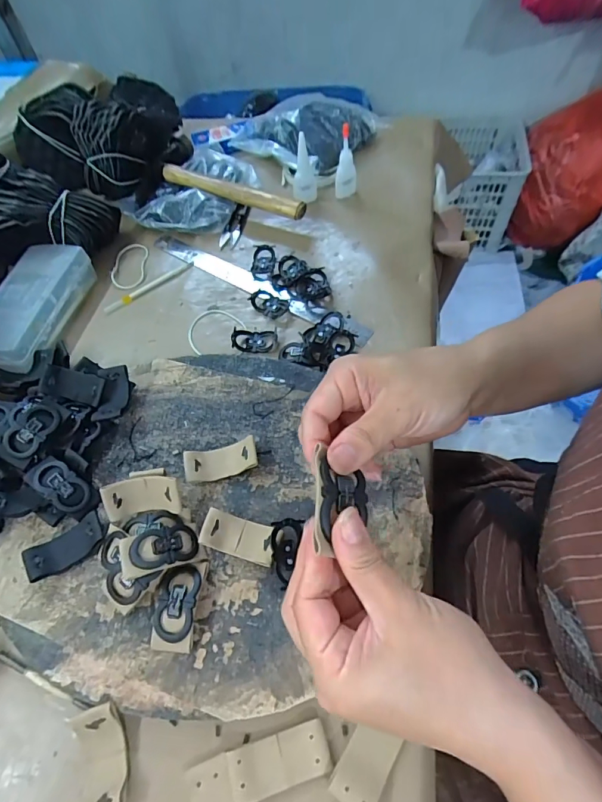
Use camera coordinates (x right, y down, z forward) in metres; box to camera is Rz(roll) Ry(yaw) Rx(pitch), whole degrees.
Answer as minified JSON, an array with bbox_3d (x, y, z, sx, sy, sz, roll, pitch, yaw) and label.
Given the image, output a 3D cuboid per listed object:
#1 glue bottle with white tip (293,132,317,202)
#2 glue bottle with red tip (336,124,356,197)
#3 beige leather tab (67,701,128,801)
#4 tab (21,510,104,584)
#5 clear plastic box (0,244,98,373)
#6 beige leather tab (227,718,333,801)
[{"bbox_3d":[0.004,-0.299,0.546,0.030,0.087,0.033,0,58,4],"label":"glue bottle with white tip"},{"bbox_3d":[0.059,-0.307,0.544,0.026,0.088,0.020,4,58,6],"label":"glue bottle with red tip"},{"bbox_3d":[-0.122,0.221,0.260,0.028,0.015,0.054,-21,59,-9],"label":"beige leather tab"},{"bbox_3d":[-0.175,0.111,0.318,0.055,0.016,0.026,-29,60,-14],"label":"tab"},{"bbox_3d":[-0.290,-0.101,0.459,0.068,0.048,0.156,6,58,8],"label":"clear plastic box"},{"bbox_3d":[-0.013,0.218,0.256,0.059,0.004,0.027,-14,47,-7],"label":"beige leather tab"}]

